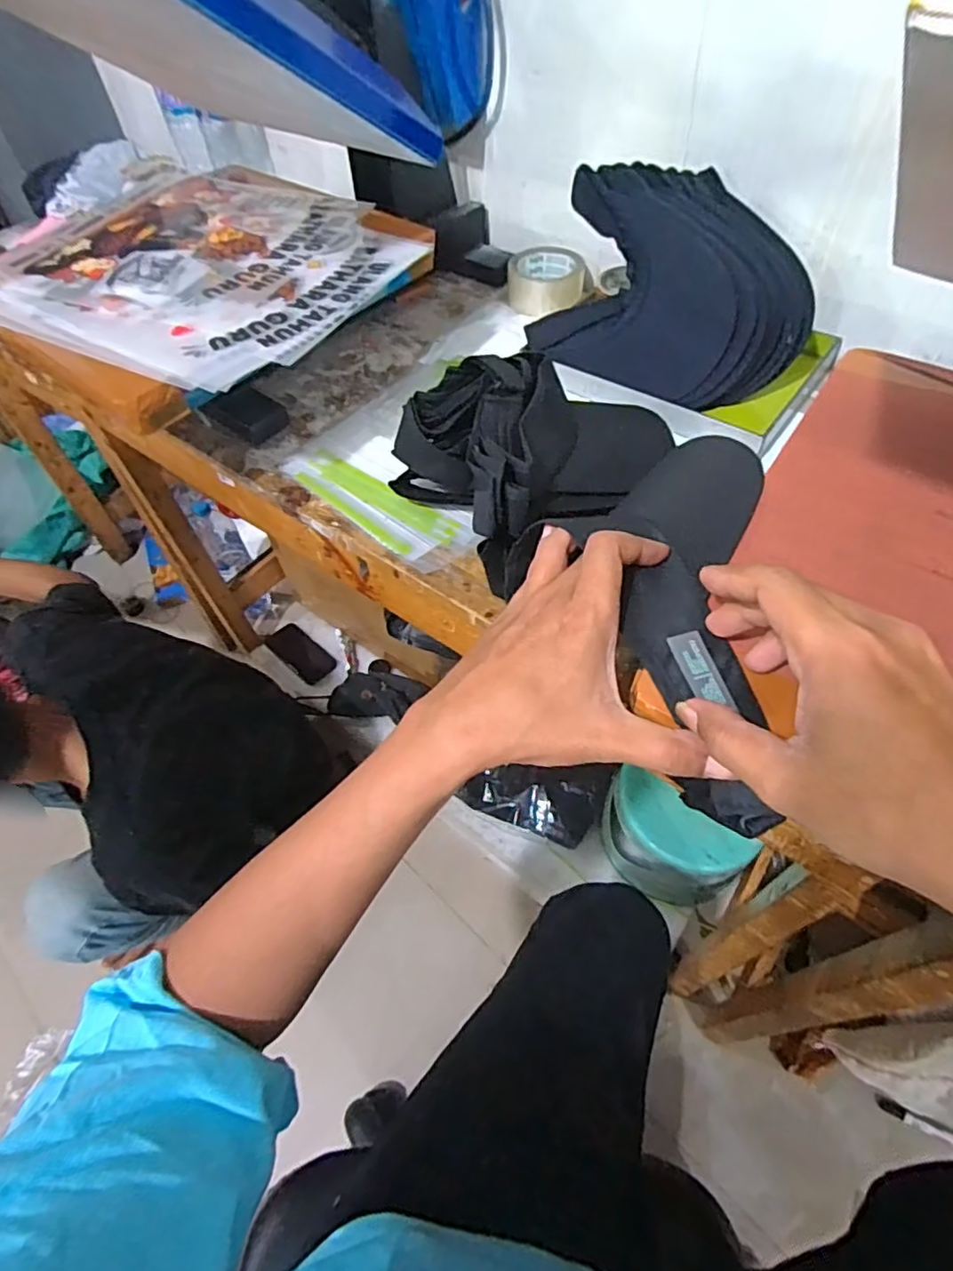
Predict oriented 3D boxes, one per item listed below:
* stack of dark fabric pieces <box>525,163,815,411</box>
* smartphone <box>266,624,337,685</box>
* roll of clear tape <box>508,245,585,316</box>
[{"bbox_3d":[0.212,-0.376,0.658,0.273,0.167,0.159,20,58,16],"label":"stack of dark fabric pieces"},{"bbox_3d":[-0.392,0.038,1.385,0.177,0.015,0.081,38,56,21],"label":"smartphone"},{"bbox_3d":[0.093,-0.476,0.834,0.099,0.047,0.099,-2,55,2],"label":"roll of clear tape"}]

